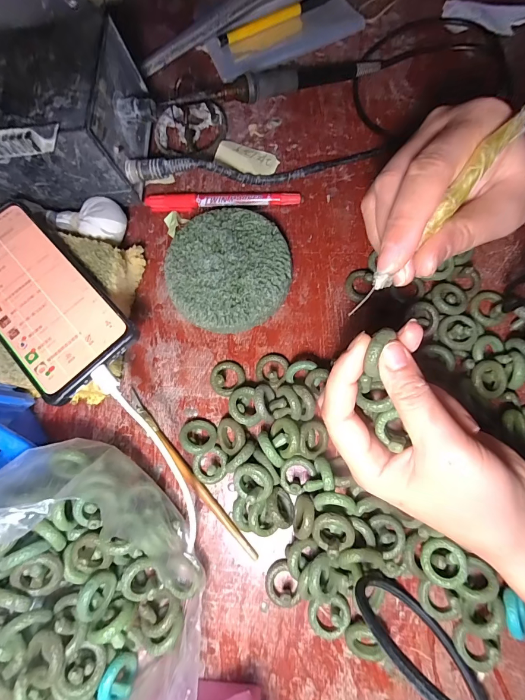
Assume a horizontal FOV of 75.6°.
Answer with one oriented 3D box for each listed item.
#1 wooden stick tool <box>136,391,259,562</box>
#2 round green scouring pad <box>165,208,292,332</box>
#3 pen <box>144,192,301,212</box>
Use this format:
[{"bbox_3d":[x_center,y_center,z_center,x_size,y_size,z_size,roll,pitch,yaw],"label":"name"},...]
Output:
[{"bbox_3d":[-0.057,0.093,0.256,0.009,0.006,0.152,-40,78,-6],"label":"wooden stick tool"},{"bbox_3d":[-0.029,-0.067,0.281,0.098,0.022,0.099,-1,77,3],"label":"round green scouring pad"},{"bbox_3d":[-0.037,-0.135,0.304,0.138,0.008,0.013,0,77,3],"label":"pen"}]

